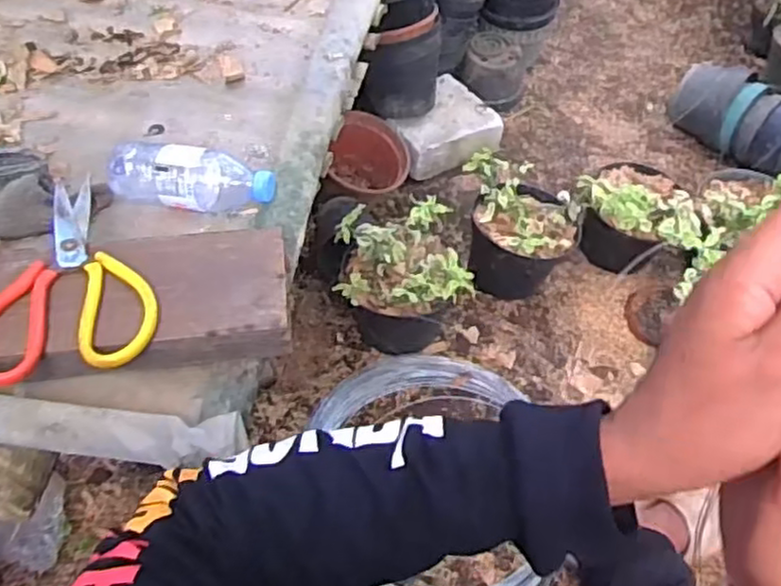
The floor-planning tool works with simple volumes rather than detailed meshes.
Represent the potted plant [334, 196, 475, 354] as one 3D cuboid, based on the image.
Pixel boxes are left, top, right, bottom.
[{"bbox_3d":[0.011,-0.010,1.026,0.170,0.188,0.145,-2,55,-5],"label":"potted plant"}]

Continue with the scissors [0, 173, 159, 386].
[{"bbox_3d":[-0.242,-0.020,0.537,0.123,0.021,0.186,-8,56,-9],"label":"scissors"}]

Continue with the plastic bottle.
[{"bbox_3d":[-0.172,-0.099,0.629,0.144,0.047,0.046,7,55,1],"label":"plastic bottle"}]

